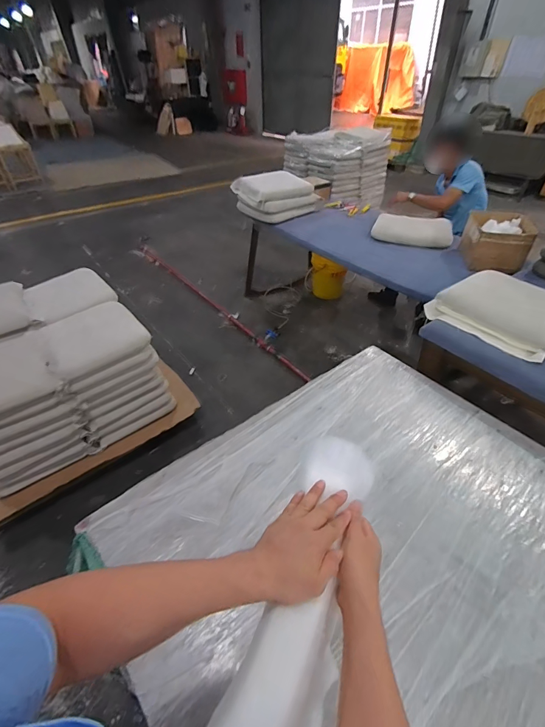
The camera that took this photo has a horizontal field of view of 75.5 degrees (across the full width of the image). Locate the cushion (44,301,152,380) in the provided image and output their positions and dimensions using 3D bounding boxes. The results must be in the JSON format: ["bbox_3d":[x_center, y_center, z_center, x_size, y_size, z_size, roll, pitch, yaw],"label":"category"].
[{"bbox_3d":[-0.846,-0.129,1.626,0.413,0.094,0.413,-34,50,-30],"label":"cushion"}]

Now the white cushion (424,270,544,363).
[{"bbox_3d":[0.862,-0.199,1.316,0.342,0.101,0.464,-31,48,-28],"label":"white cushion"}]

